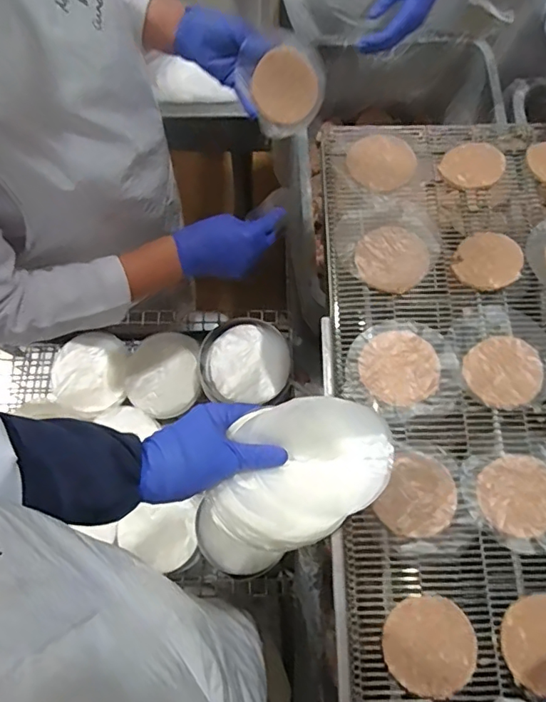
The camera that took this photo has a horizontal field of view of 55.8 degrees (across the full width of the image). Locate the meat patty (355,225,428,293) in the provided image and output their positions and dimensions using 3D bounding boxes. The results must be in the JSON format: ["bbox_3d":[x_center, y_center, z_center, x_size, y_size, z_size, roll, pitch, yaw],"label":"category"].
[{"bbox_3d":[0.143,-0.111,0.614,0.080,0.004,0.083,0,72,0],"label":"meat patty"}]

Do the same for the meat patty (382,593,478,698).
[{"bbox_3d":[0.147,0.276,0.485,0.084,0.008,0.081,0,72,0],"label":"meat patty"}]

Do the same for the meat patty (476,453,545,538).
[{"bbox_3d":[0.253,0.147,0.527,0.084,0.007,0.078,0,72,0],"label":"meat patty"}]

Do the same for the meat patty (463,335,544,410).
[{"bbox_3d":[0.255,0.023,0.568,0.085,0.004,0.077,-35,76,-11],"label":"meat patty"}]

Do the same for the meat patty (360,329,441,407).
[{"bbox_3d":[0.140,0.017,0.570,0.083,0.007,0.084,0,72,0],"label":"meat patty"}]

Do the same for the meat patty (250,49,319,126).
[{"bbox_3d":[0.017,-0.336,0.663,0.078,0.079,0.006,45,31,-14],"label":"meat patty"}]

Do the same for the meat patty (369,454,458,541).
[{"bbox_3d":[0.149,0.150,0.524,0.071,0.012,0.083,33,75,10],"label":"meat patty"}]

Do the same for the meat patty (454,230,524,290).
[{"bbox_3d":[0.257,-0.108,0.610,0.071,0.007,0.078,0,72,0],"label":"meat patty"}]

